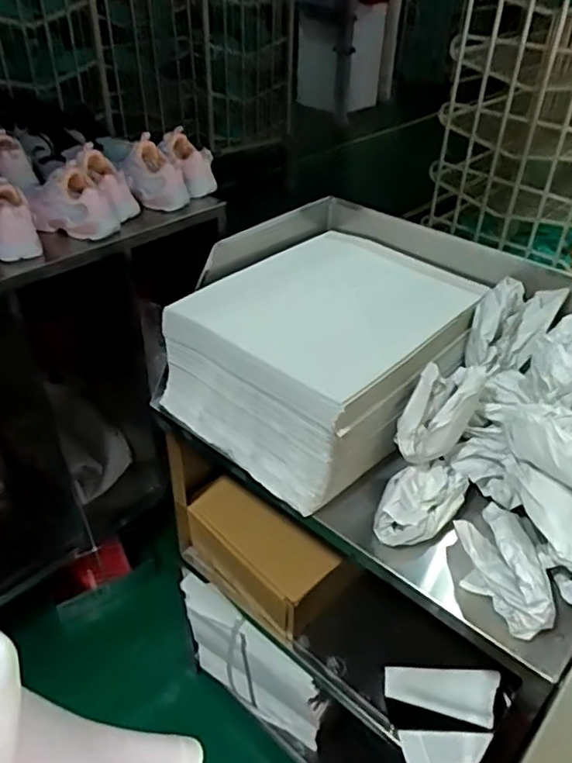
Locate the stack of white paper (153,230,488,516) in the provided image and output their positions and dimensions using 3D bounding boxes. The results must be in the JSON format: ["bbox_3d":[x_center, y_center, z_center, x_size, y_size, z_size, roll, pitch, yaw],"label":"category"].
[{"bbox_3d":[0.057,-0.041,0.860,0.307,0.162,0.385,32,47,34],"label":"stack of white paper"}]

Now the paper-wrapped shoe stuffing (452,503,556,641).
[{"bbox_3d":[0.227,0.187,0.636,0.072,0.062,0.148,-2,38,-3],"label":"paper-wrapped shoe stuffing"}]

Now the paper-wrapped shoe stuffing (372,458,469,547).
[{"bbox_3d":[0.157,0.140,0.704,0.126,0.040,0.071,-30,47,-33],"label":"paper-wrapped shoe stuffing"}]

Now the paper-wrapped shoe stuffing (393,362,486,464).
[{"bbox_3d":[0.179,0.035,0.710,0.064,0.086,0.120,30,47,33],"label":"paper-wrapped shoe stuffing"}]

